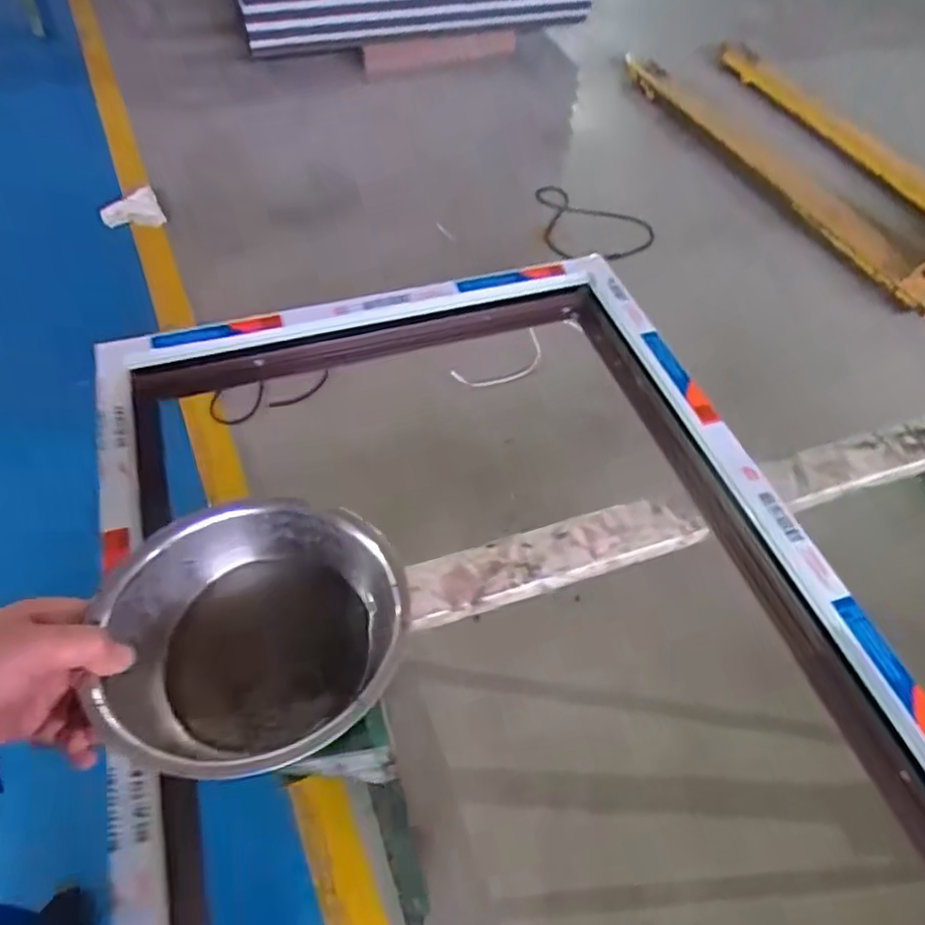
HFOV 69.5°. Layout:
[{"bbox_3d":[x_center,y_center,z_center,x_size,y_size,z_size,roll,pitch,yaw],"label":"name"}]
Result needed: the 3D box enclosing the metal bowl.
[{"bbox_3d":[-0.143,0.114,0.449,0.186,0.092,0.188,2,53,-3],"label":"metal bowl"}]

